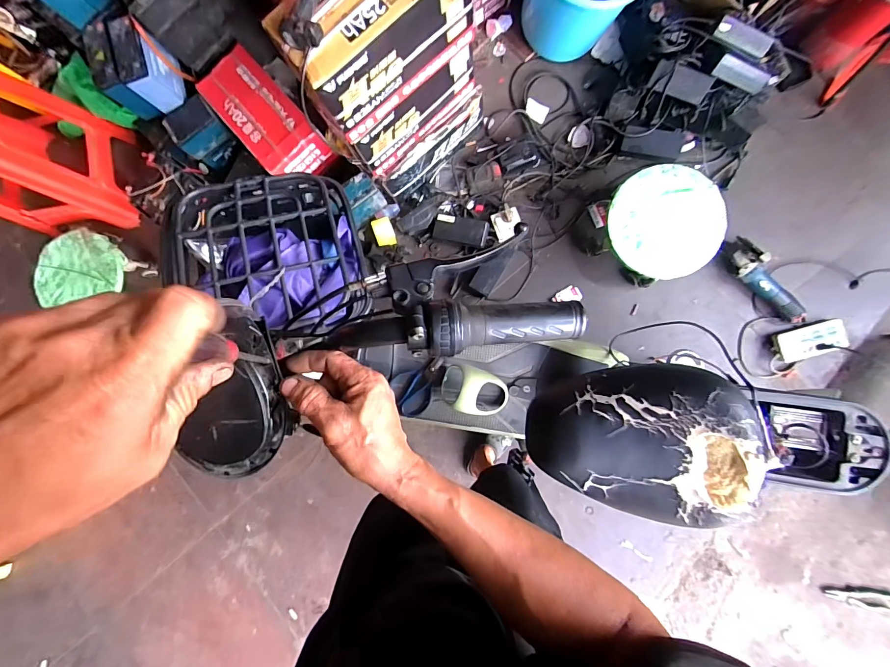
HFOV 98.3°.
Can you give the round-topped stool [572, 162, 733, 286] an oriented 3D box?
[{"bbox_3d":[0.571,-0.291,1.104,0.322,0.178,0.296,0,88,6],"label":"round-topped stool"}]

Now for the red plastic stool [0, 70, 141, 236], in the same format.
[{"bbox_3d":[-1.326,-0.548,1.195,0.367,0.410,0.350,-5,88,6],"label":"red plastic stool"}]

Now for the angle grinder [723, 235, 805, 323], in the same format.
[{"bbox_3d":[0.951,-0.155,1.131,0.111,0.078,0.309,-40,85,4],"label":"angle grinder"}]

